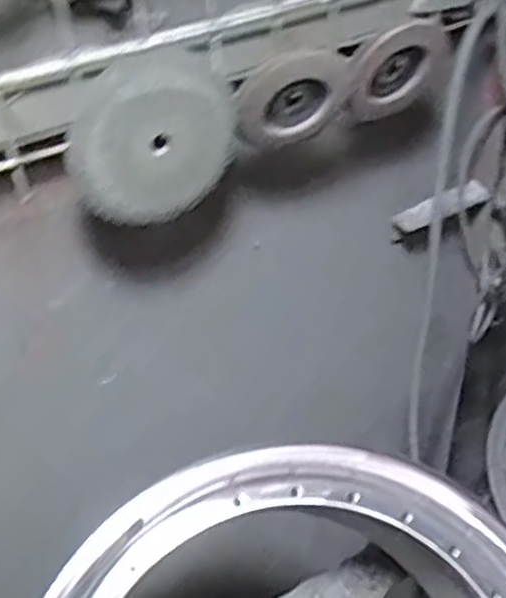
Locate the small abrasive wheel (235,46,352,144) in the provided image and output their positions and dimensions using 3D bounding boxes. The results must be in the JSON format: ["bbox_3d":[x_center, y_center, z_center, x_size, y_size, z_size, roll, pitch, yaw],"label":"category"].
[{"bbox_3d":[0.034,-0.159,0.598,0.093,0.079,0.020,-10,40,-8],"label":"small abrasive wheel"}]

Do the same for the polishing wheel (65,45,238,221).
[{"bbox_3d":[-0.072,-0.120,0.560,0.128,0.121,0.015,-19,42,-18],"label":"polishing wheel"}]

